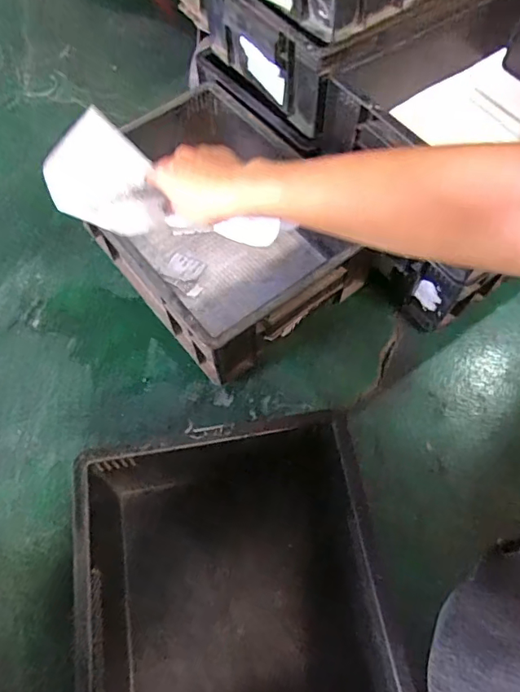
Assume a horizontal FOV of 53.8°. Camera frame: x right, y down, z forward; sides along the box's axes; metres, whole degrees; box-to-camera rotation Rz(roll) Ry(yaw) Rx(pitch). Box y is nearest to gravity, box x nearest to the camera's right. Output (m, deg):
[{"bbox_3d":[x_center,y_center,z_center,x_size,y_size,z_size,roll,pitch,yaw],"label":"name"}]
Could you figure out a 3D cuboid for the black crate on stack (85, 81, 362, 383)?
[{"bbox_3d":[-0.058,-0.154,0.656,0.245,0.120,0.347,-33,67,-15],"label":"black crate on stack"}]

